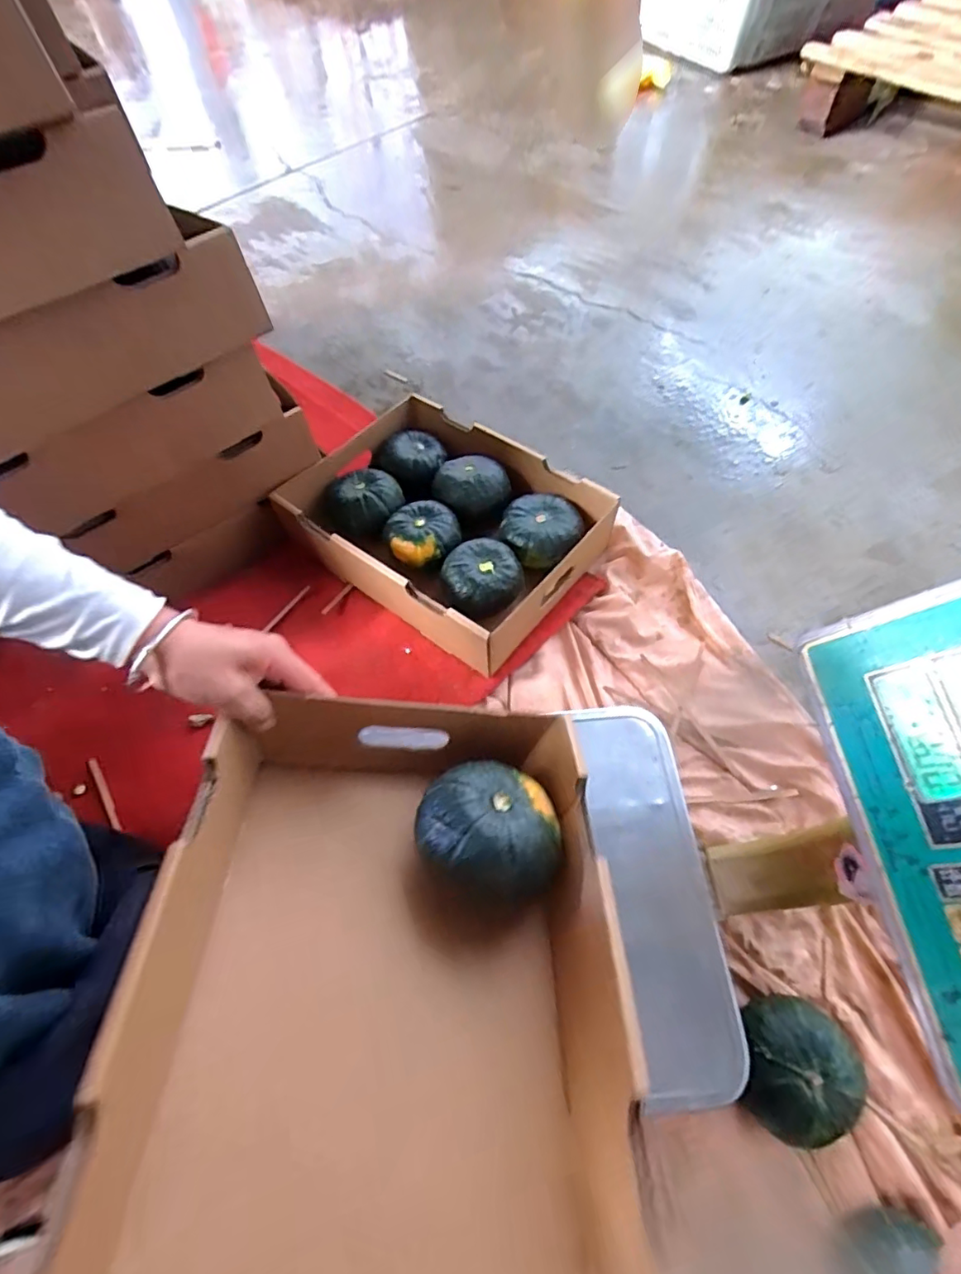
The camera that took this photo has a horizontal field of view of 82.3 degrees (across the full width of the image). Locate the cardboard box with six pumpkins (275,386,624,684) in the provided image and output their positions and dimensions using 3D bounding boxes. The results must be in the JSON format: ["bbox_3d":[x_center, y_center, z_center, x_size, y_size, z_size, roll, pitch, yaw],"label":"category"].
[{"bbox_3d":[-0.042,-0.152,0.679,0.343,0.081,0.254,32,67,17],"label":"cardboard box with six pumpkins"}]

